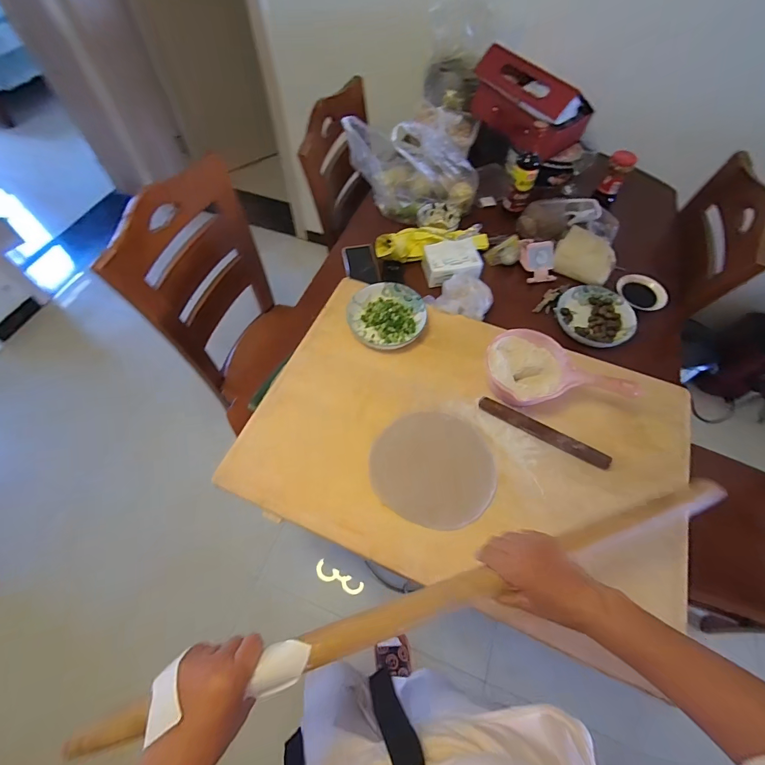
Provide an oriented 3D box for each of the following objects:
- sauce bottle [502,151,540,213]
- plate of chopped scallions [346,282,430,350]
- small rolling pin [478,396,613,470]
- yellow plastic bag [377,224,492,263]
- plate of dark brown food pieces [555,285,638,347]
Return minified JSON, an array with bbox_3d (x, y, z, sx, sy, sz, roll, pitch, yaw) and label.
[{"bbox_3d":[0.375,-0.526,1.033,0.068,0.150,0.065,18,61,8],"label":"sauce bottle"},{"bbox_3d":[0.009,-0.152,0.853,0.159,0.037,0.161,1,60,-1],"label":"plate of chopped scallions"},{"bbox_3d":[0.304,0.093,0.731,0.249,0.030,0.025,29,64,15],"label":"small rolling pin"},{"bbox_3d":[0.130,-0.366,1.001,0.289,0.068,0.083,-9,61,-7],"label":"yellow plastic bag"},{"bbox_3d":[0.501,-0.159,0.902,0.161,0.031,0.169,1,60,-1],"label":"plate of dark brown food pieces"}]

